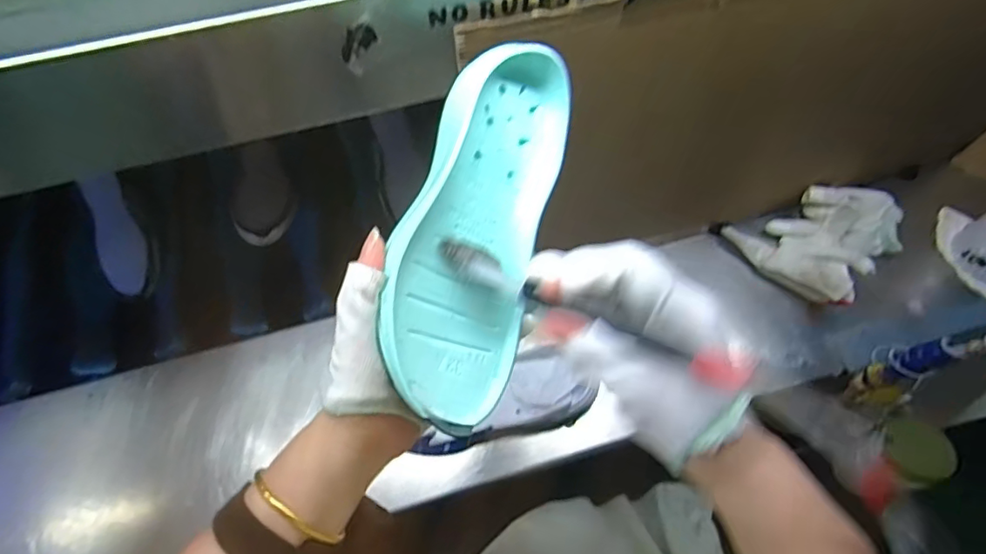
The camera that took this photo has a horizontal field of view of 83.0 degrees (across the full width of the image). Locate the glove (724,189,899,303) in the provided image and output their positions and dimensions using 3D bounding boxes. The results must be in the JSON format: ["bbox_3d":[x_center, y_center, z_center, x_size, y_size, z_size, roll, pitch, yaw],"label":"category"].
[{"bbox_3d":[0.414,-0.055,0.681,0.194,0.053,0.145,-28,68,-13],"label":"glove"}]

